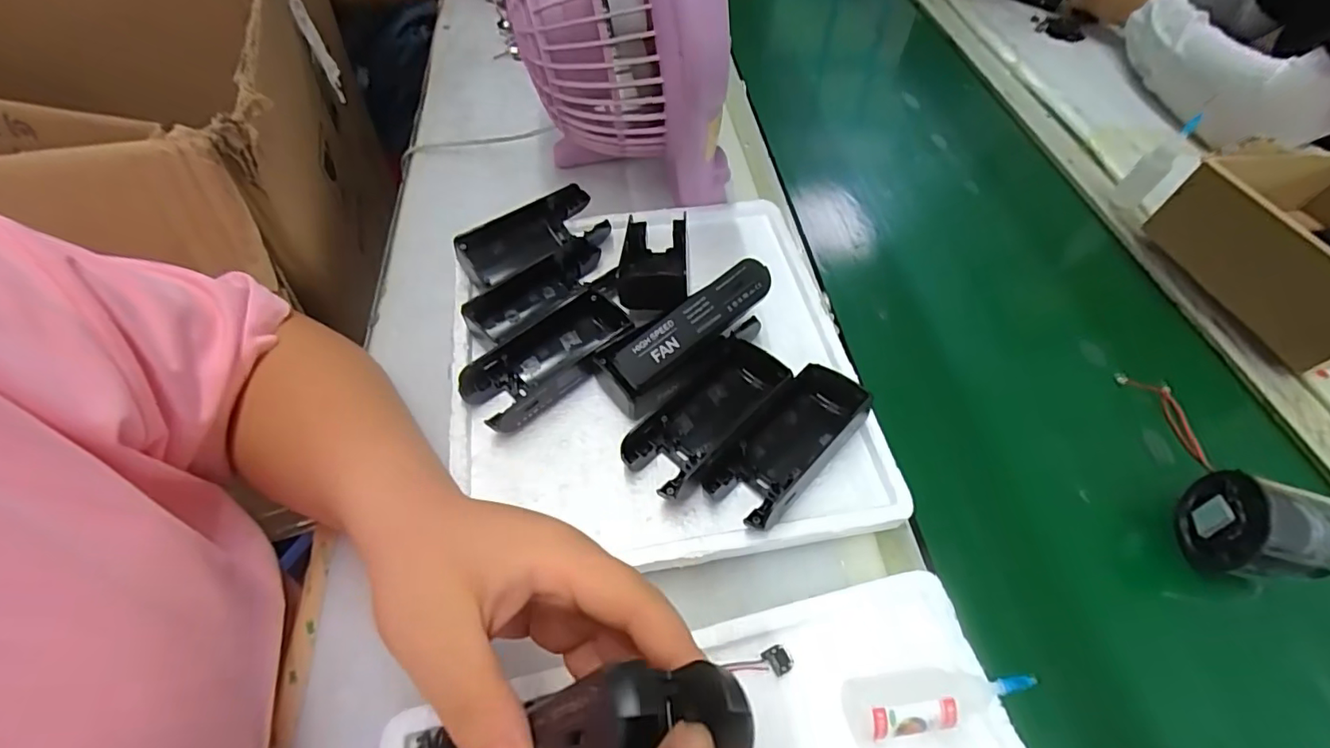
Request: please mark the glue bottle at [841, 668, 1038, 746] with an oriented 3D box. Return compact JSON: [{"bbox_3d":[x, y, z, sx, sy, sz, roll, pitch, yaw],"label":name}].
[{"bbox_3d":[0.127,0.149,0.256,0.089,0.022,0.025,-4,57,-7],"label":"glue bottle"}]

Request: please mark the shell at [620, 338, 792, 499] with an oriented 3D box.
[{"bbox_3d":[0.027,0.021,0.335,0.045,0.029,0.115,38,61,19],"label":"shell"}]

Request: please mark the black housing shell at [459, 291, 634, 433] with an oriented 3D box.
[{"bbox_3d":[-0.073,-0.012,0.352,0.109,0.027,0.051,-38,67,-26],"label":"black housing shell"}]

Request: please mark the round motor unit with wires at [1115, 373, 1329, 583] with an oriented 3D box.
[{"bbox_3d":[0.357,0.054,0.356,0.063,0.052,0.148,6,56,0],"label":"round motor unit with wires"}]

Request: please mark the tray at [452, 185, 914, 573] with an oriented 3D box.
[{"bbox_3d":[-0.003,-0.025,0.358,0.251,0.070,0.275,-5,57,-8],"label":"tray"}]

